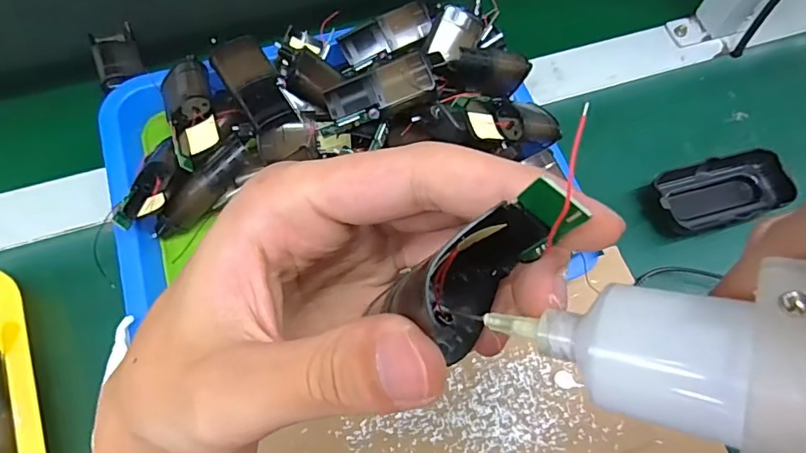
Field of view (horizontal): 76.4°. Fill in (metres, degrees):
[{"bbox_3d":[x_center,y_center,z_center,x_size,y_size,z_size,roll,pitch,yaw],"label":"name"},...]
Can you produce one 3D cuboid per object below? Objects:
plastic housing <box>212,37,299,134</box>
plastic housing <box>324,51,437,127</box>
[{"bbox_3d":[-0.107,-0.105,0.371,0.035,0.019,0.077,-31,72,-14],"label":"plastic housing"},{"bbox_3d":[-0.015,-0.092,0.362,0.074,0.022,0.035,-20,75,3],"label":"plastic housing"}]

